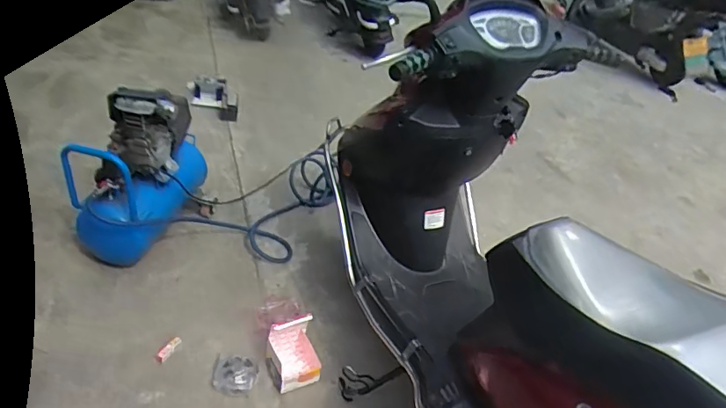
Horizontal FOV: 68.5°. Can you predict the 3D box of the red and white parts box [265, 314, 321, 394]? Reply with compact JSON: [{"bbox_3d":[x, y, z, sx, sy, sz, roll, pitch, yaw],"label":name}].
[{"bbox_3d":[-0.189,0.417,1.475,0.134,0.156,0.117,-12,41,-31],"label":"red and white parts box"}]

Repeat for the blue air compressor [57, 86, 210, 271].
[{"bbox_3d":[-0.721,-0.100,1.709,0.286,0.490,0.448,12,34,-1],"label":"blue air compressor"}]

